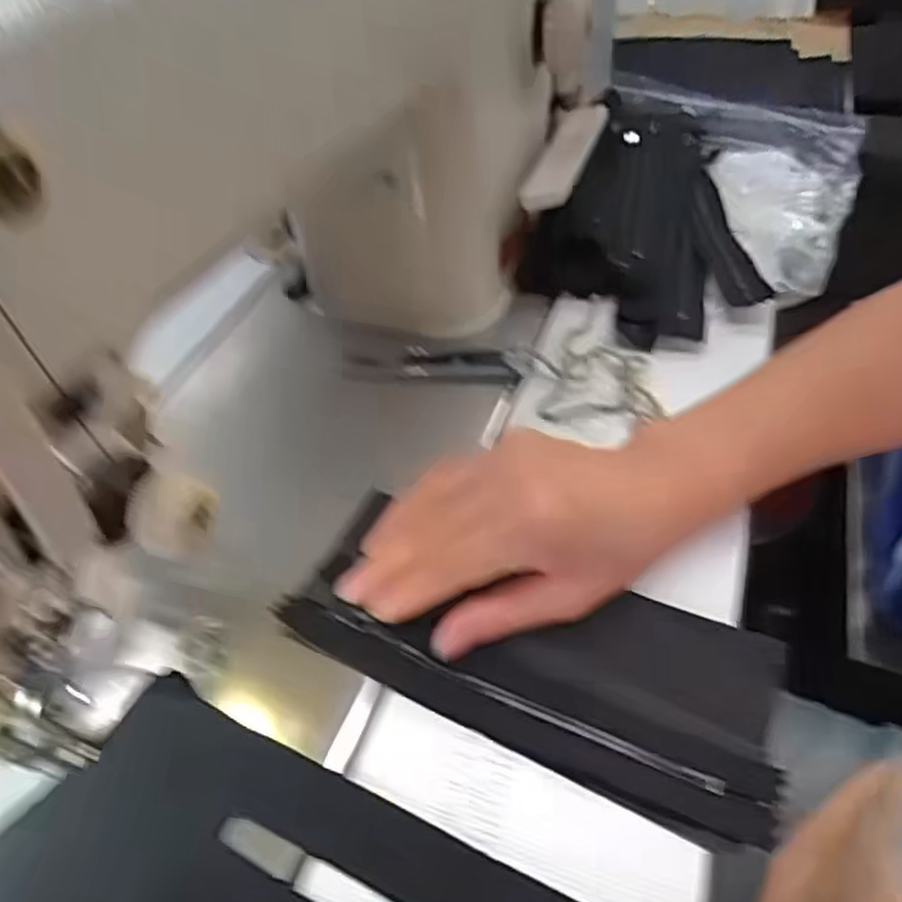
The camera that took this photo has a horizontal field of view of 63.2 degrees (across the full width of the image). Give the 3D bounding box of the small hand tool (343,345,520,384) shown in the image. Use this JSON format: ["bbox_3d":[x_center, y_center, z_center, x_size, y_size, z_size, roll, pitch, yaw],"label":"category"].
[{"bbox_3d":[-0.012,-0.048,0.396,0.093,0.008,0.021,3,47,8],"label":"small hand tool"}]

